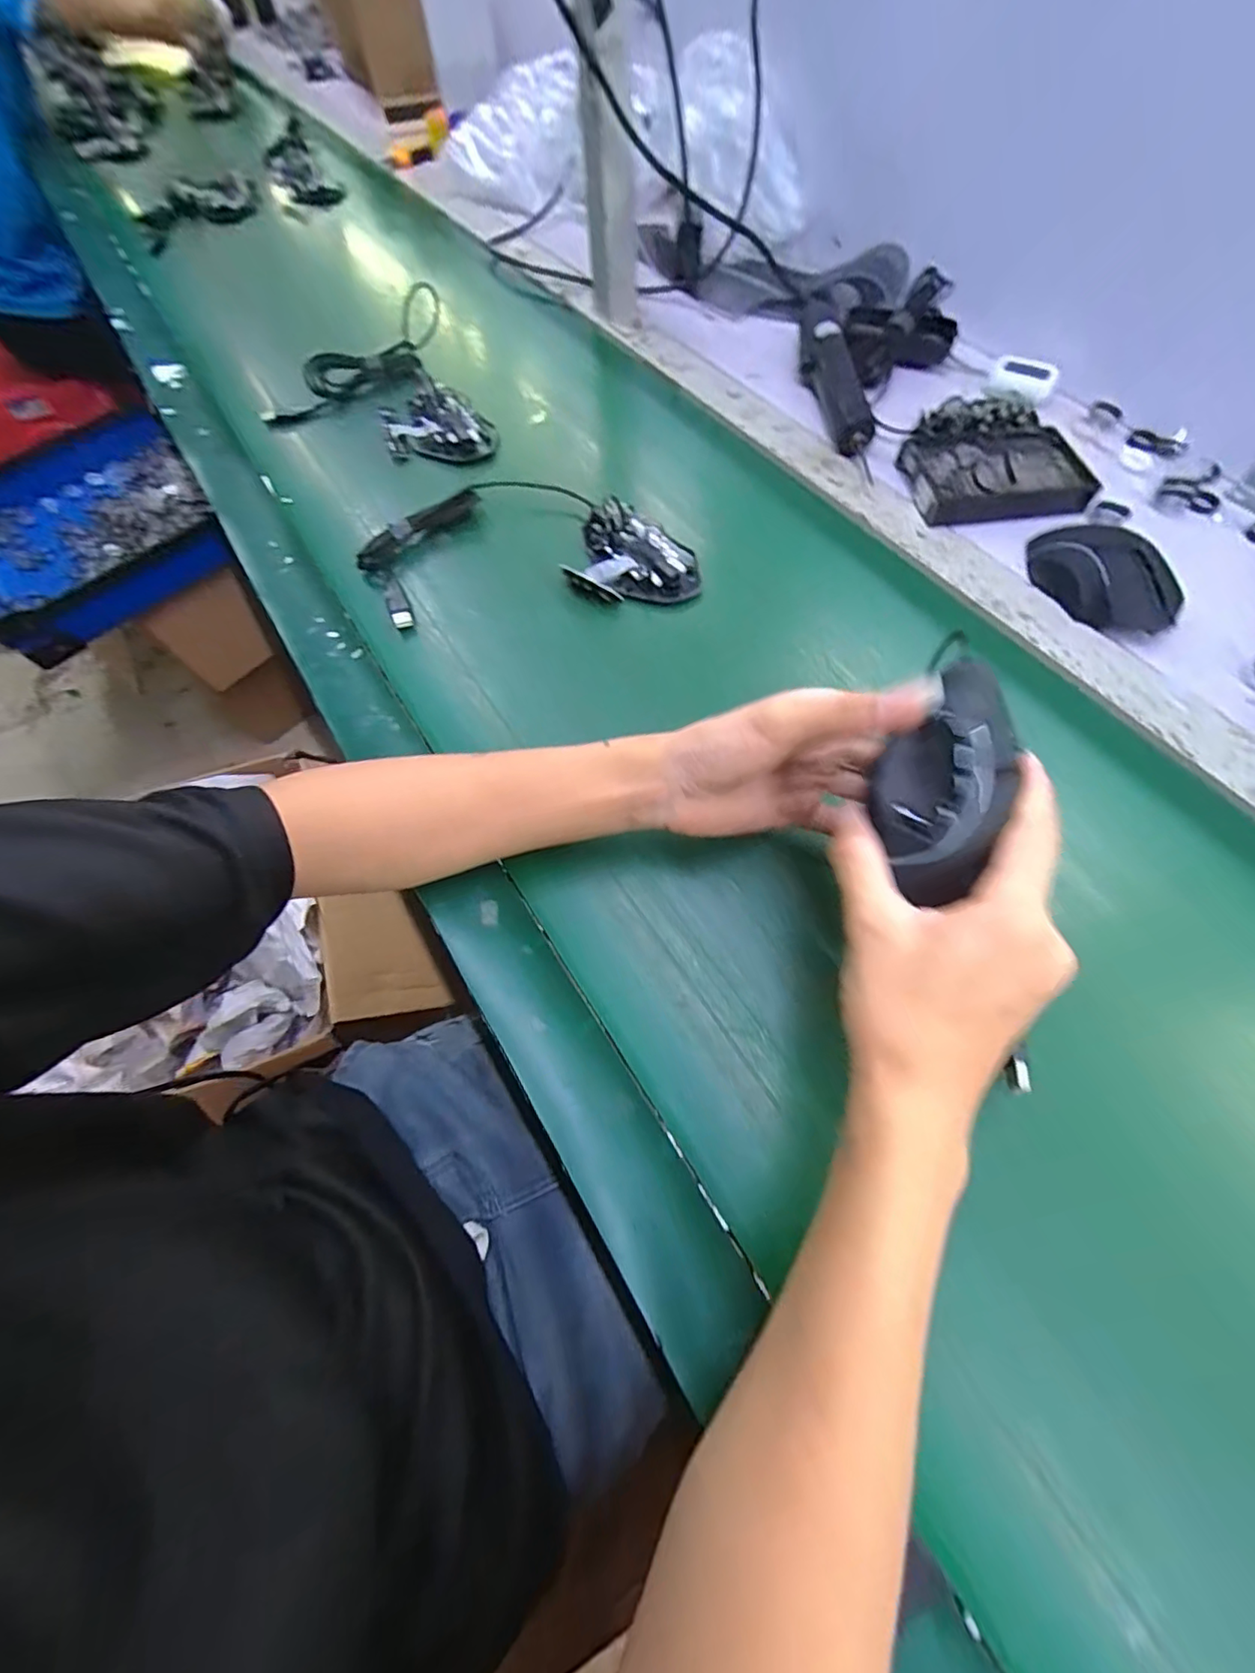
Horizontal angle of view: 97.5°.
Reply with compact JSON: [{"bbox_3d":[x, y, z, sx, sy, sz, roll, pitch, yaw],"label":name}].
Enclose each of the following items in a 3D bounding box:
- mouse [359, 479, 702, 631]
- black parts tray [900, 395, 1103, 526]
[{"bbox_3d":[-0.082,-0.245,0.451,0.265,0.023,0.151,-5,65,0],"label":"mouse"},{"bbox_3d":[0.311,-0.334,0.476,0.137,0.026,0.148,-3,65,1],"label":"black parts tray"}]

